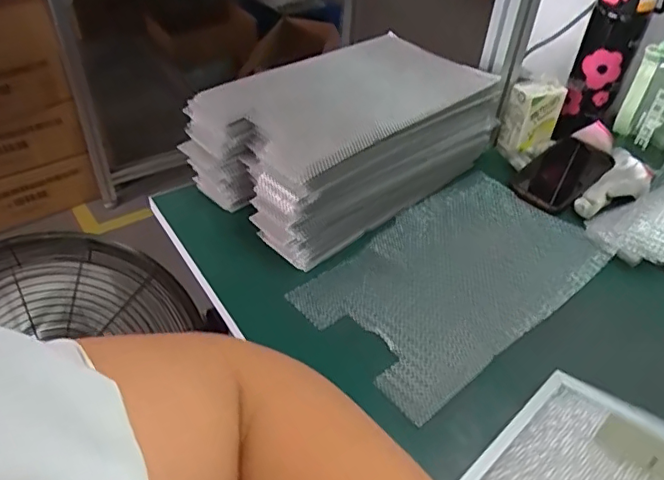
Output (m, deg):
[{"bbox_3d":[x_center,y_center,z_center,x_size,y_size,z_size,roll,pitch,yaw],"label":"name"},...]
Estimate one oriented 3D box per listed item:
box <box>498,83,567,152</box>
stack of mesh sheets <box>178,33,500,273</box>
[{"bbox_3d":[0.285,-0.179,0.798,0.071,0.087,0.048,-12,44,-18],"label":"box"},{"bbox_3d":[0.028,-0.159,0.739,0.397,0.118,0.235,-28,51,-32],"label":"stack of mesh sheets"}]

